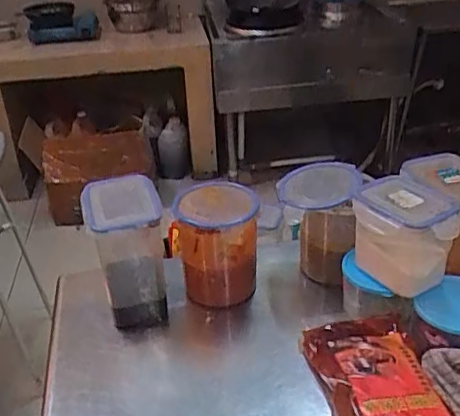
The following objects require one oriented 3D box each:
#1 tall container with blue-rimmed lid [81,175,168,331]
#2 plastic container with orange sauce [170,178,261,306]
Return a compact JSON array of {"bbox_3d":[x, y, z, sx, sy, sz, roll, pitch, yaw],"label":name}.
[{"bbox_3d":[-0.158,0.069,0.907,0.103,0.207,0.147,-11,31,-14],"label":"tall container with blue-rimmed lid"},{"bbox_3d":[-0.020,0.065,0.927,0.117,0.168,0.117,-4,30,-2],"label":"plastic container with orange sauce"}]

